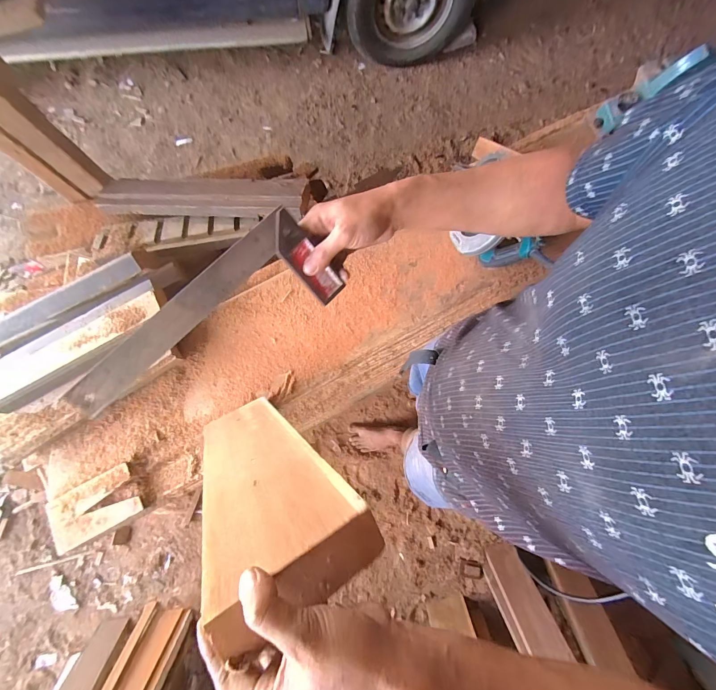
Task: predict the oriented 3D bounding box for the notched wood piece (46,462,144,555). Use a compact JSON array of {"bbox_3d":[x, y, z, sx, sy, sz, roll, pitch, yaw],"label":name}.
[{"bbox_3d":[-0.605,0.371,0.779,0.208,0.027,0.120,-26,80,-4],"label":"notched wood piece"}]

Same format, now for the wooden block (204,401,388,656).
[{"bbox_3d":[-0.150,0.172,0.503,0.135,0.545,0.044,-24,100,-21],"label":"wooden block"}]

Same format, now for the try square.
[{"bbox_3d":[-0.157,-0.018,0.388,0.297,0.012,0.116,-44,113,-9],"label":"try square"}]

